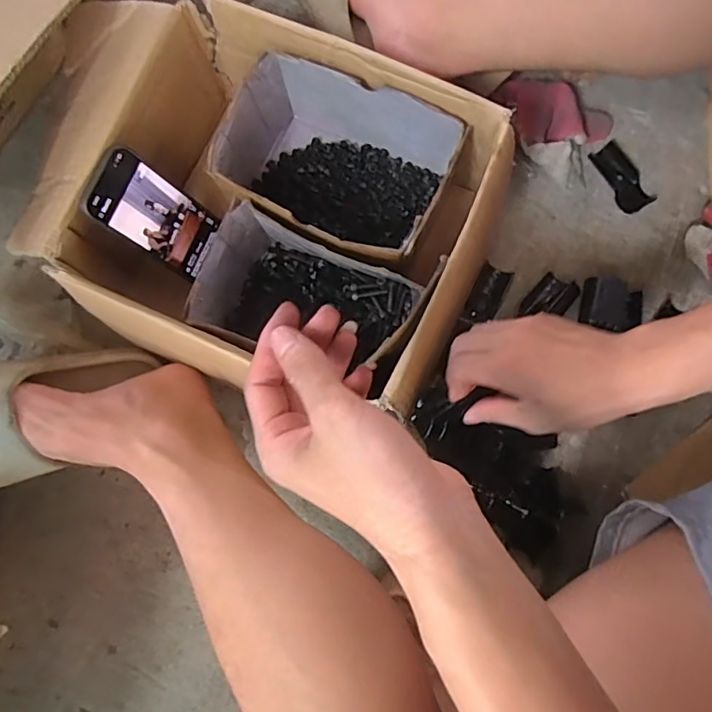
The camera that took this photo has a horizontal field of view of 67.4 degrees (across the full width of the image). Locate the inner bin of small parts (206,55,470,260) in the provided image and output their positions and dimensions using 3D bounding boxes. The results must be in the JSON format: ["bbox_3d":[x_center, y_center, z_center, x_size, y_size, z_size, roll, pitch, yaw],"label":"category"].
[{"bbox_3d":[-0.021,-0.180,0.533,0.205,0.098,0.148,25,80,6],"label":"inner bin of small parts"}]

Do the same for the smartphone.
[{"bbox_3d":[-0.188,-0.133,0.506,0.005,0.128,0.071,16,79,35],"label":"smartphone"}]

